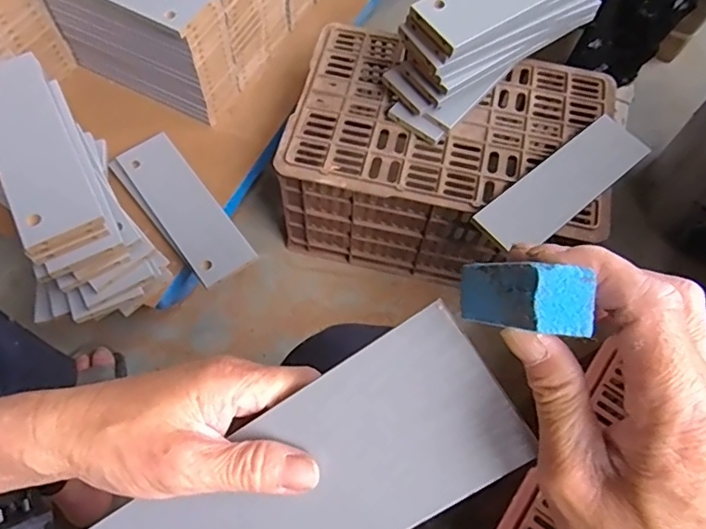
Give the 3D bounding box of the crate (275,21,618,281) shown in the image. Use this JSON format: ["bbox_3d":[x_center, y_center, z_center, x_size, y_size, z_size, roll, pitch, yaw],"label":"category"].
[{"bbox_3d":[0.134,-0.166,0.876,0.441,0.229,0.292,13,65,4],"label":"crate"}]

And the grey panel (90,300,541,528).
[{"bbox_3d":[-0.042,0.123,0.269,0.258,0.008,0.080,-35,84,10],"label":"grey panel"}]

